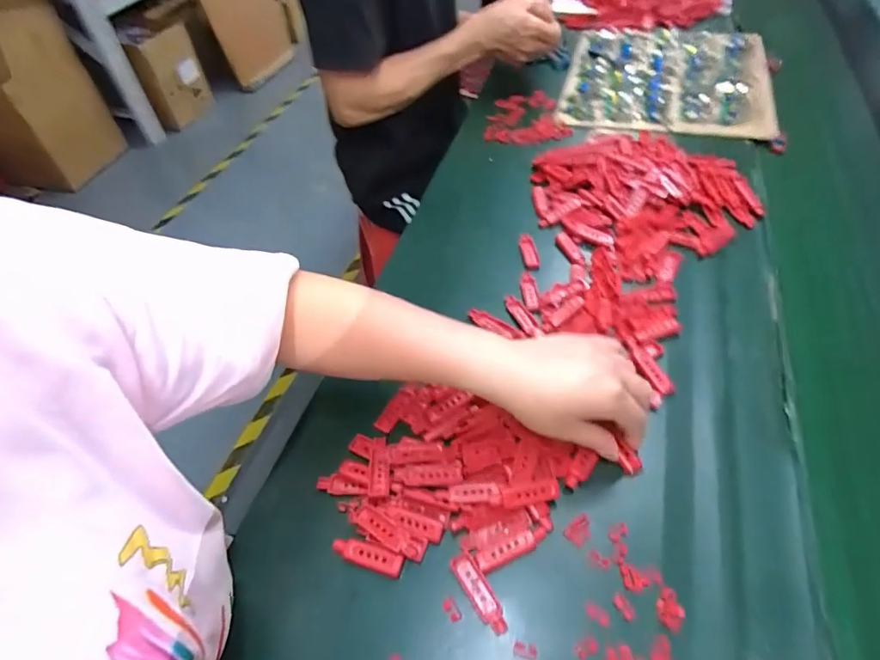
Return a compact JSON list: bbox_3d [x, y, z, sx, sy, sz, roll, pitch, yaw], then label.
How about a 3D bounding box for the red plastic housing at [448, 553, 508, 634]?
[{"bbox_3d":[0.026,0.182,0.346,0.016,0.004,0.055,-28,53,-17],"label":"red plastic housing"}]

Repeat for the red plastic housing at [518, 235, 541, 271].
[{"bbox_3d":[0.100,-0.089,0.562,0.018,0.005,0.059,-7,50,0],"label":"red plastic housing"}]

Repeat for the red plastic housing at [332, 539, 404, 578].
[{"bbox_3d":[-0.055,0.166,0.368,0.056,0.006,0.015,11,52,15],"label":"red plastic housing"}]

